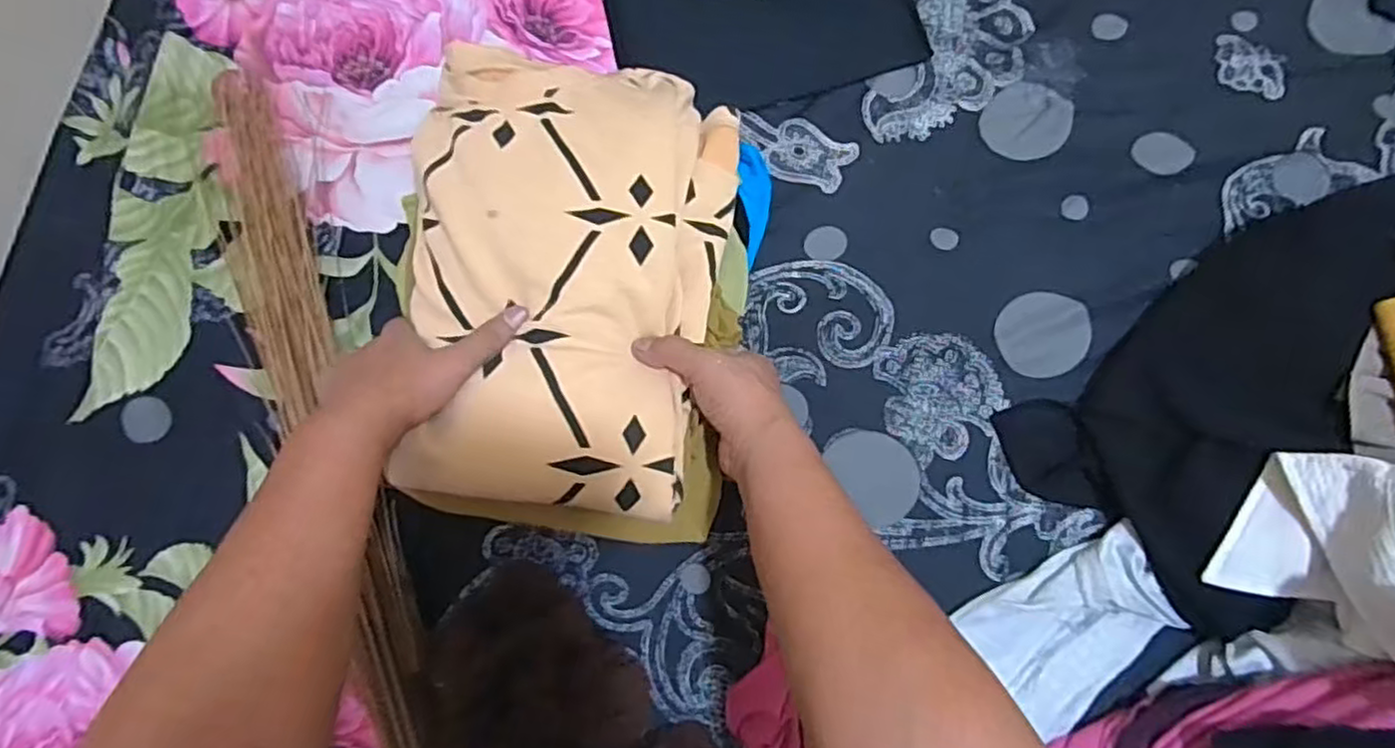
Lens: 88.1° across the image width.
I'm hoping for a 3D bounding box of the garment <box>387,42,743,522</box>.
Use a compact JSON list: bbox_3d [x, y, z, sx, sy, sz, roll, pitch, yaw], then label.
[{"bbox_3d":[-0.097,-0.076,0.490,0.223,0.056,0.331,6,78,2],"label":"garment"}]

